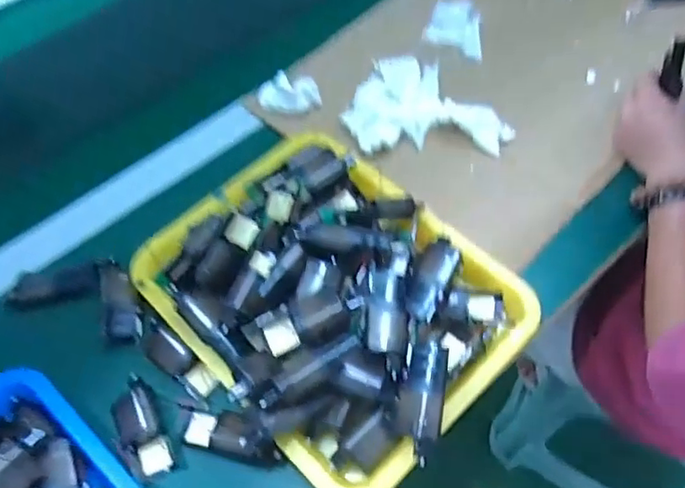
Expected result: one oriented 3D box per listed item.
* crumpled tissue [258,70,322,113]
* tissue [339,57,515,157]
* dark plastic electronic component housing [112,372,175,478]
[{"bbox_3d":[-0.067,-0.180,0.710,0.073,0.029,0.044,16,60,12],"label":"crumpled tissue"},{"bbox_3d":[0.102,-0.159,0.693,0.185,0.033,0.126,6,58,7],"label":"tissue"},{"bbox_3d":[-0.180,0.160,0.527,0.037,0.022,0.089,-21,59,-10],"label":"dark plastic electronic component housing"}]

